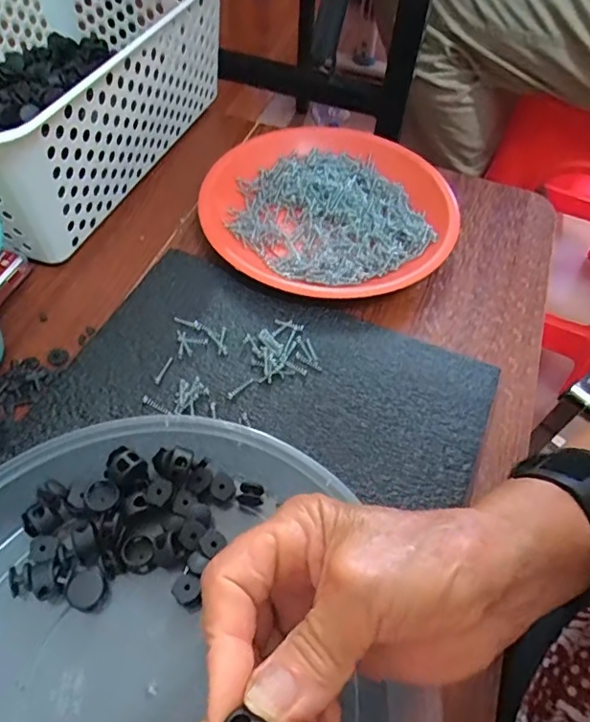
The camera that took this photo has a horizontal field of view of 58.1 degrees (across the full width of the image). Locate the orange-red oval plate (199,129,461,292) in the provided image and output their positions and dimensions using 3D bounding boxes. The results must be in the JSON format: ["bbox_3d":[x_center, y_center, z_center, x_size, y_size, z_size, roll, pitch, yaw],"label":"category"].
[{"bbox_3d":[0.028,-0.116,0.414,0.193,0.027,0.174,4,56,-2],"label":"orange-red oval plate"}]

